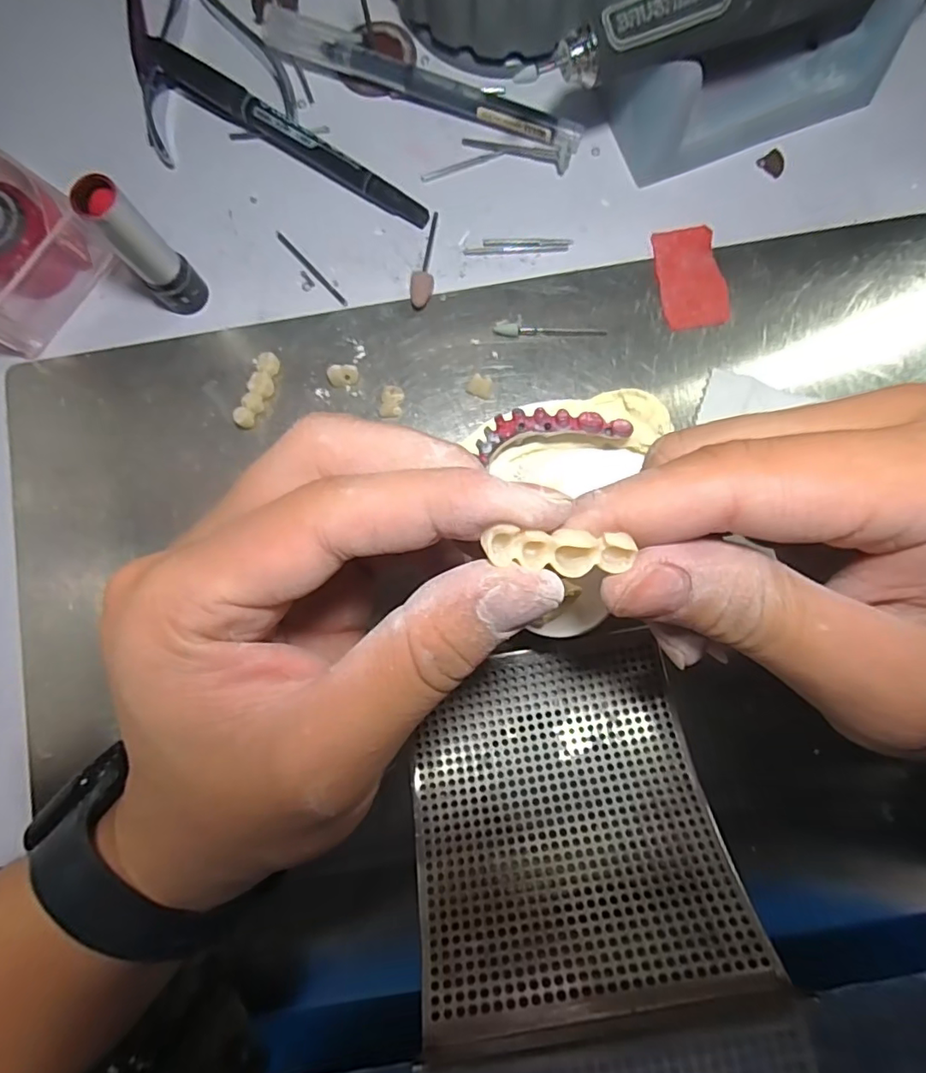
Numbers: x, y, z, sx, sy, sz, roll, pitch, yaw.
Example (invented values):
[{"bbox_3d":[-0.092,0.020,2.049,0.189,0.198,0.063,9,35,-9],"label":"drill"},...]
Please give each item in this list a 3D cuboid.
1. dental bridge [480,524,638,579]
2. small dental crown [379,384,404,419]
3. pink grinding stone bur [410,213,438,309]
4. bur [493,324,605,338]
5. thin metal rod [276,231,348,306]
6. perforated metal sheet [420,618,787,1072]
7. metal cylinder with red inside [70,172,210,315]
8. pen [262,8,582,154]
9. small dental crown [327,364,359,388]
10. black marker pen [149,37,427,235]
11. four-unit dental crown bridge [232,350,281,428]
[{"bbox_3d":[0.020,0.003,0.113,0.032,0.005,0.009,4,86,-12],"label":"dental bridge"},{"bbox_3d":[-0.029,-0.055,0.226,0.008,0.006,0.013,6,84,3],"label":"small dental crown"},{"bbox_3d":[-0.016,-0.118,0.232,0.009,0.007,0.043,4,84,2],"label":"pink grinding stone bur"},{"bbox_3d":[0.036,-0.086,0.227,0.046,0.004,0.005,1,86,1],"label":"bur"},{"bbox_3d":[-0.066,-0.116,0.236,0.004,0.004,0.045,-41,87,-2],"label":"thin metal rod"},{"bbox_3d":[0.032,0.091,0.182,0.096,0.013,0.107,-11,52,0],"label":"perforated metal sheet"},{"bbox_3d":[-0.119,-0.106,0.207,0.015,0.061,0.019,44,87,6],"label":"metal cylinder with red inside"},{"bbox_3d":[-0.020,-0.196,0.236,0.147,0.013,0.019,25,85,4],"label":"pen"},{"bbox_3d":[-0.049,-0.066,0.226,0.012,0.009,0.007,-3,84,2],"label":"small dental crown"},{"bbox_3d":[-0.078,-0.174,0.236,0.143,0.013,0.015,34,86,5],"label":"black marker pen"},{"bbox_3d":[-0.084,-0.060,0.226,0.009,0.012,0.033,14,84,3],"label":"four-unit dental crown bridge"}]

